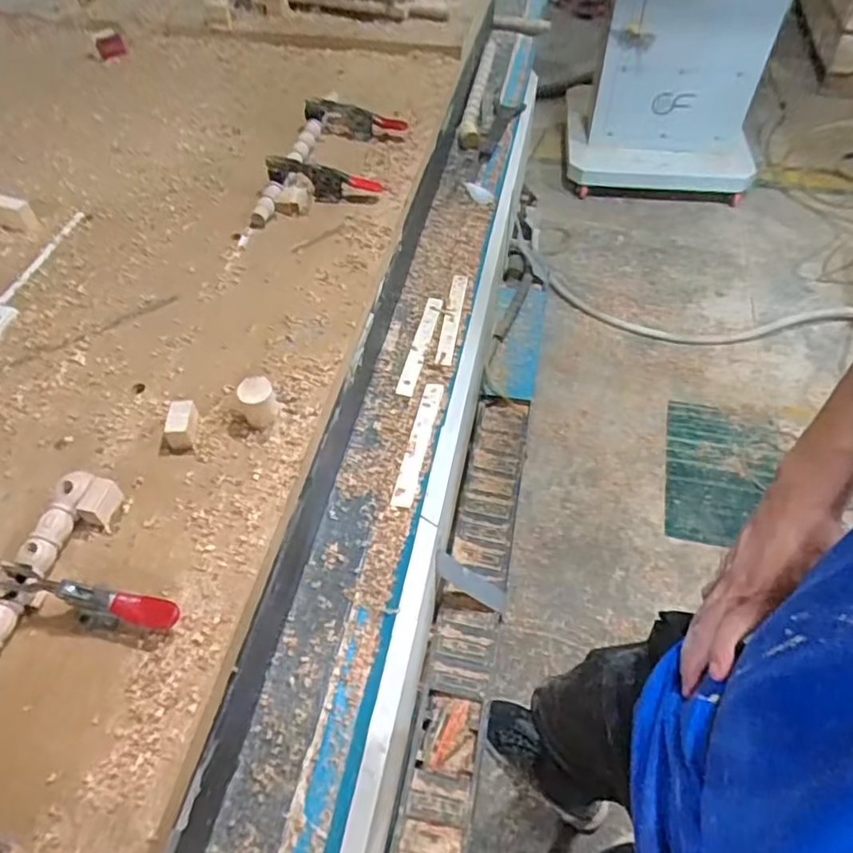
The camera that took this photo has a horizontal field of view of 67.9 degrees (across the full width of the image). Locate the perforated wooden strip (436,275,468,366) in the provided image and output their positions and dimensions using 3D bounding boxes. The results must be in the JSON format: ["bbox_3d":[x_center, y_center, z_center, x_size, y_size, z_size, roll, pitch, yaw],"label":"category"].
[{"bbox_3d":[0.040,-0.168,0.962,0.024,0.006,0.211,6,53,7],"label":"perforated wooden strip"}]

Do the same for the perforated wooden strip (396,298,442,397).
[{"bbox_3d":[-0.007,-0.123,0.933,0.025,0.013,0.202,10,52,10],"label":"perforated wooden strip"}]

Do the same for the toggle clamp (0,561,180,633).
[{"bbox_3d":[-0.293,0.148,0.544,0.157,0.048,0.032,8,52,9],"label":"toggle clamp"}]

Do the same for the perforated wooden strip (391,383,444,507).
[{"bbox_3d":[-0.009,0.017,0.824,0.027,0.012,0.199,9,53,9],"label":"perforated wooden strip"}]

